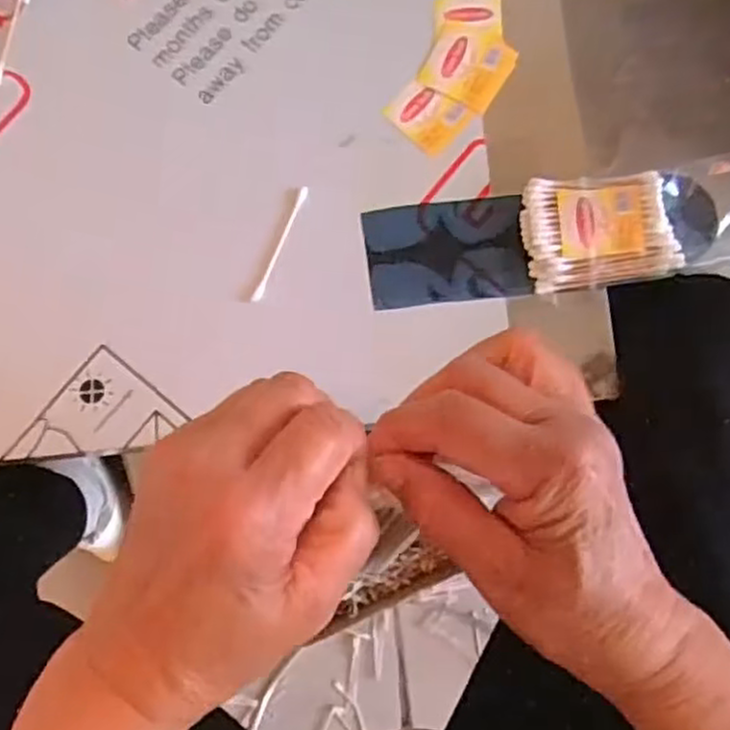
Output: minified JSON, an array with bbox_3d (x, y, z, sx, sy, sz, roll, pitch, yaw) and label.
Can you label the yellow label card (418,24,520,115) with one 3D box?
[{"bbox_3d":[0.062,-0.179,0.450,0.049,0.004,0.048,23,81,5],"label":"yellow label card"}]

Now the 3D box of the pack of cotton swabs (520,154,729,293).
[{"bbox_3d":[0.155,-0.079,0.422,0.125,0.029,0.064,-5,79,0],"label":"pack of cotton swabs"}]

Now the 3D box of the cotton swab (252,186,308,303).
[{"bbox_3d":[-0.048,-0.069,0.428,0.006,0.004,0.074,22,81,3],"label":"cotton swab"}]

